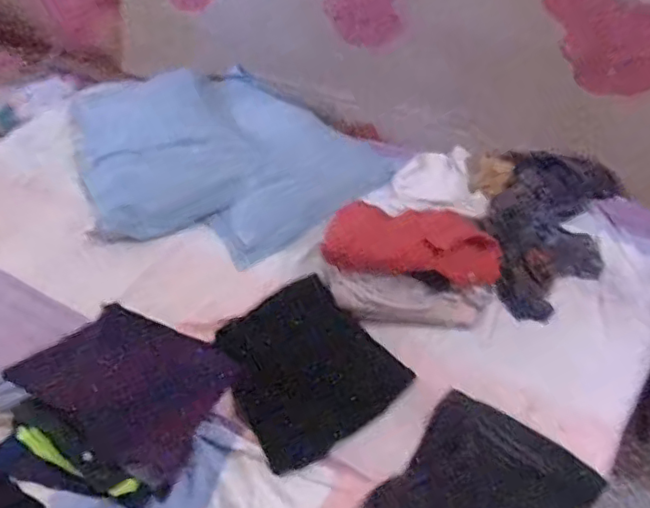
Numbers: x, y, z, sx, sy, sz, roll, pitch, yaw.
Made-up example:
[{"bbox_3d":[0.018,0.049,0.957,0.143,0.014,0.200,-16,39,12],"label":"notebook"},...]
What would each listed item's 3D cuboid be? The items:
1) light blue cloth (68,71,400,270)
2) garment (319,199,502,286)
[{"bbox_3d":[-0.282,-0.280,1.538,0.659,0.166,0.764,-25,46,-18],"label":"light blue cloth"},{"bbox_3d":[0.171,-0.027,1.147,0.341,0.074,0.132,7,40,-4],"label":"garment"}]

